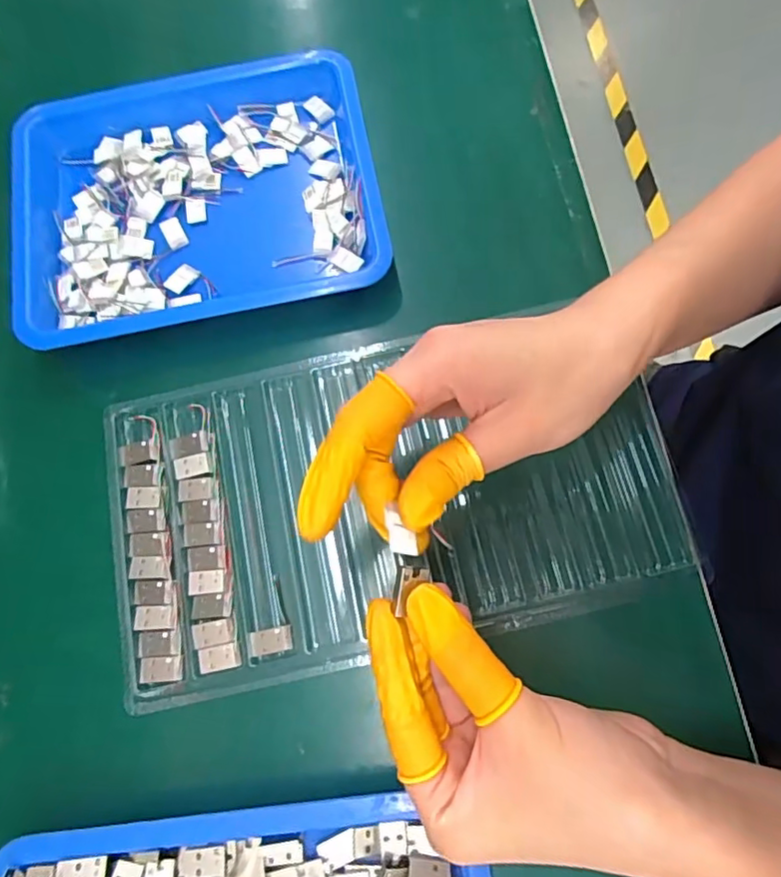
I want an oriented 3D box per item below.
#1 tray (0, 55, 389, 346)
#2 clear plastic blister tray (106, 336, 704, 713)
[{"bbox_3d":[-0.121,-0.144,0.349,0.221,0.025,0.168,-11,74,-1],"label":"tray"},{"bbox_3d":[-0.001,0.024,0.306,0.295,0.009,0.163,-12,74,-1],"label":"clear plastic blister tray"}]

